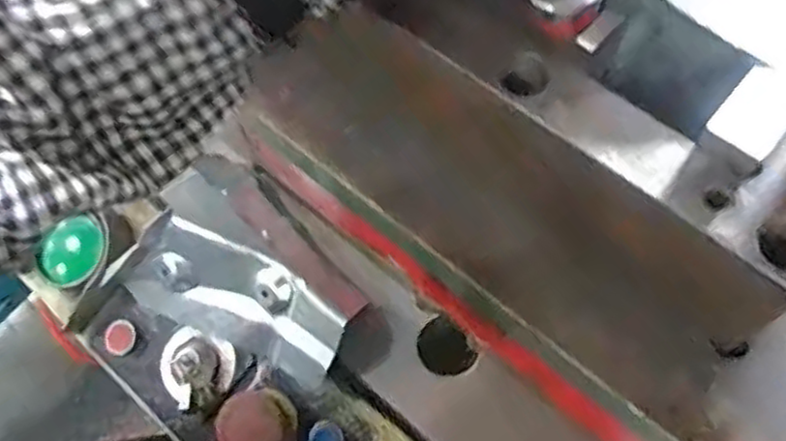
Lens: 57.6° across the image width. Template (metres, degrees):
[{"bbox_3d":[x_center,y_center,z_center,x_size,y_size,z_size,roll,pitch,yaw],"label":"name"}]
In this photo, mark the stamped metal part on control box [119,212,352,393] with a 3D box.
[{"bbox_3d":[-0.135,0.072,0.591,0.187,0.107,0.033,29,26,7],"label":"stamped metal part on control box"}]

